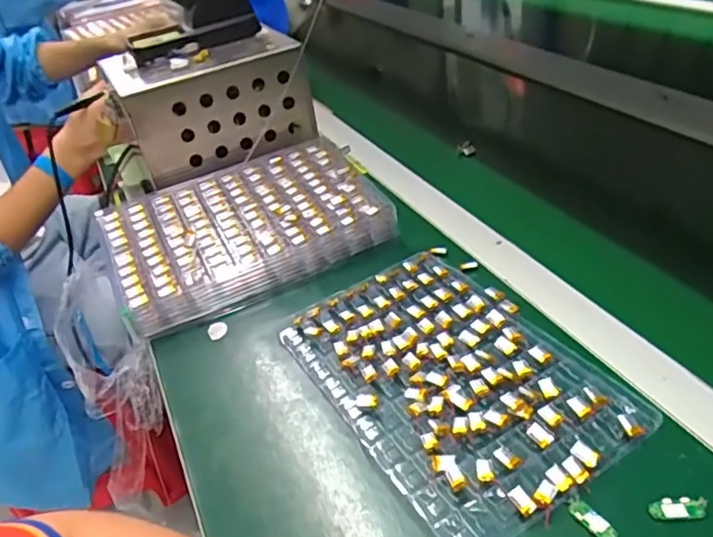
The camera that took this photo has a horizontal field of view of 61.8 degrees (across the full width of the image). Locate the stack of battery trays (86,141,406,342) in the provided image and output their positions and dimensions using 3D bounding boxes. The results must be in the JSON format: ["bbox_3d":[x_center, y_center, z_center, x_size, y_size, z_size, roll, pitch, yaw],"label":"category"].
[{"bbox_3d":[-0.115,-0.049,0.616,0.277,0.047,0.178,-23,38,-18],"label":"stack of battery trays"}]

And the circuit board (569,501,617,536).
[{"bbox_3d":[0.136,0.144,0.342,0.013,0.004,0.027,-31,41,-26],"label":"circuit board"}]

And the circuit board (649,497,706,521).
[{"bbox_3d":[0.185,0.137,0.344,0.030,0.007,0.012,-6,36,5],"label":"circuit board"}]

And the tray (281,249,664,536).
[{"bbox_3d":[0.068,0.073,0.448,0.166,0.018,0.249,-25,39,-19],"label":"tray"}]

